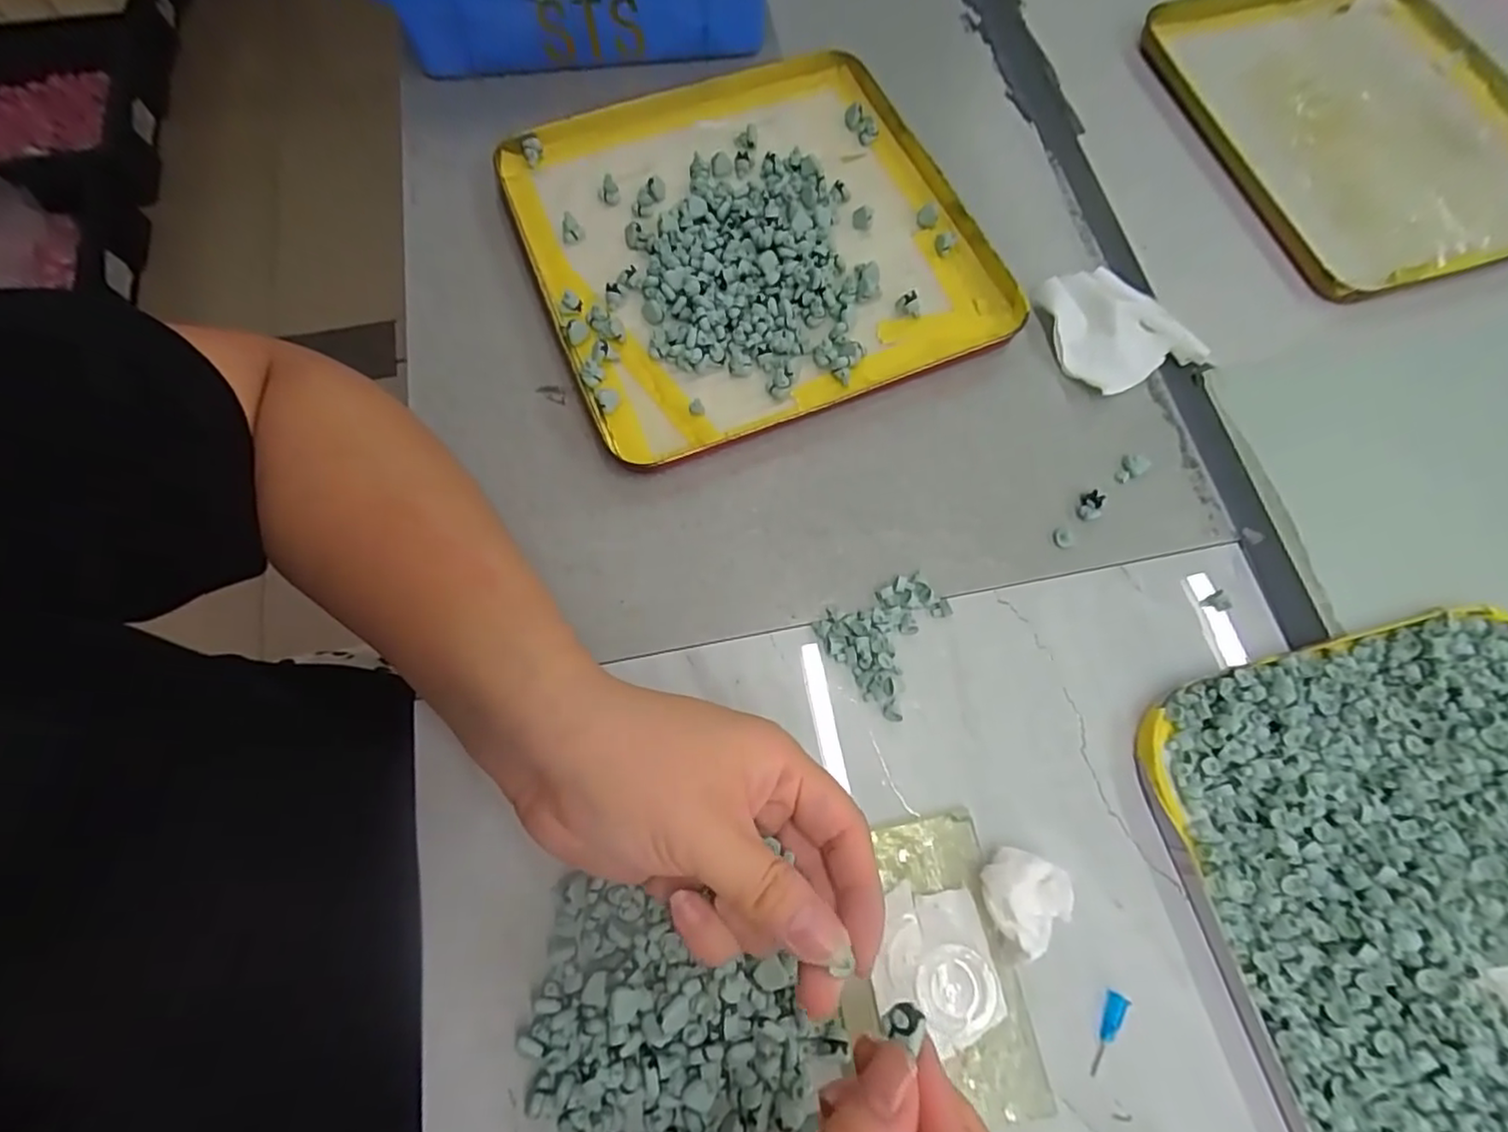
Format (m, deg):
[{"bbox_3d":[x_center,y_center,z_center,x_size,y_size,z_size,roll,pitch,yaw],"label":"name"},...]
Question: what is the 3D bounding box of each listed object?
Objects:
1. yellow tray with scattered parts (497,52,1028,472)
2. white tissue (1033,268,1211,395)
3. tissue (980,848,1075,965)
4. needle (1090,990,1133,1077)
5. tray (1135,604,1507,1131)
[{"bbox_3d":[-0.002,-0.189,0.369,0.239,0.018,0.241,-22,72,-8],"label":"yellow tray with scattered parts"},{"bbox_3d":[0.198,-0.132,0.353,0.071,0.008,0.073,-18,72,-6],"label":"white tissue"},{"bbox_3d":[0.106,0.131,0.253,0.033,0.022,0.034,-17,72,-6],"label":"tissue"},{"bbox_3d":[0.136,0.180,0.245,0.007,0.005,0.030,25,72,8],"label":"needle"},{"bbox_3d":[0.288,0.161,0.244,0.203,0.023,0.270,-13,71,-5],"label":"tray"}]

